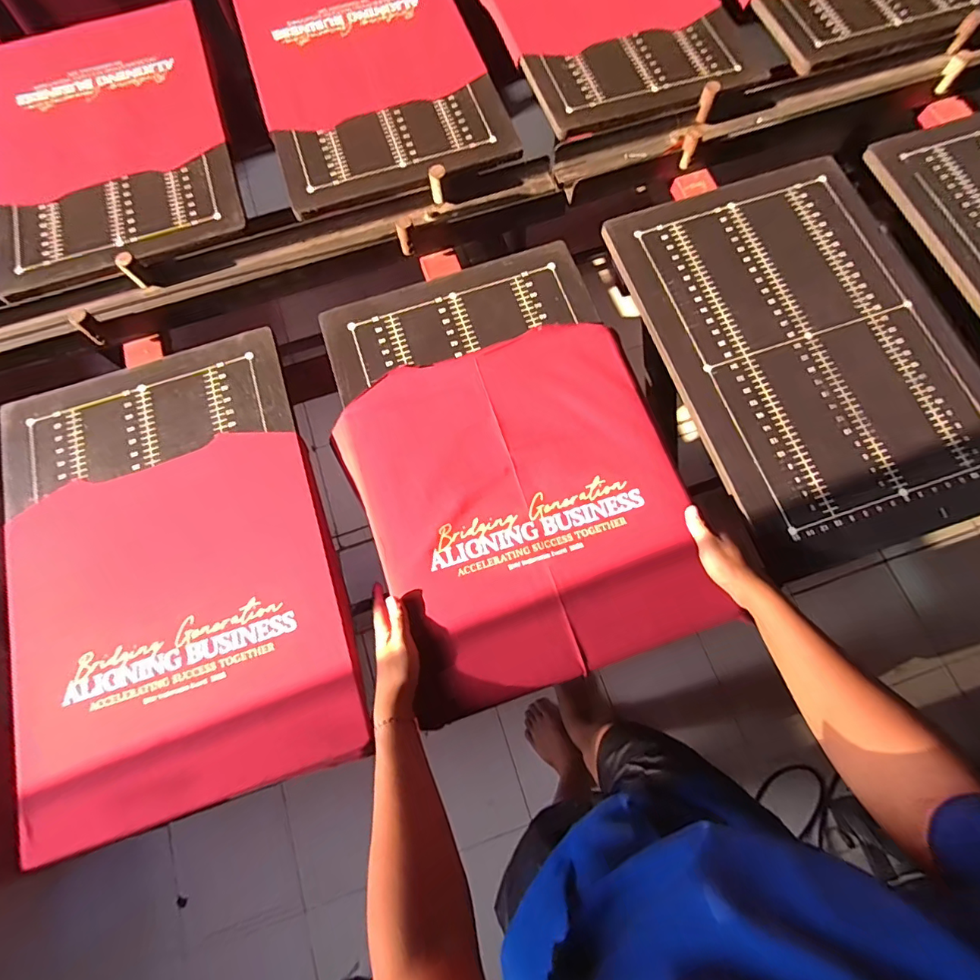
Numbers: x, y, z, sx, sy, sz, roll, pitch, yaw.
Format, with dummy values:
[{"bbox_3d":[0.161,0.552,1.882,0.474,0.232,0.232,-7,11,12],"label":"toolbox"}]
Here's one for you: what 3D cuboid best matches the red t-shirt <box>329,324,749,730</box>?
[{"bbox_3d":[0.043,0.012,0.647,0.406,0.029,0.452,-17,72,-4],"label":"red t-shirt"}]

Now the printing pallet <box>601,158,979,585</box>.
[{"bbox_3d":[0.460,-0.214,0.705,0.400,0.020,0.585,-18,72,-4],"label":"printing pallet"}]

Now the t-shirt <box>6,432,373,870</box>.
[{"bbox_3d":[-0.396,0.160,0.603,0.407,0.025,0.432,-18,72,-4],"label":"t-shirt"}]

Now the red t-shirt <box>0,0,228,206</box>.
[{"bbox_3d":[-0.748,-0.751,0.930,0.420,0.011,0.467,-19,72,-4],"label":"red t-shirt"}]

